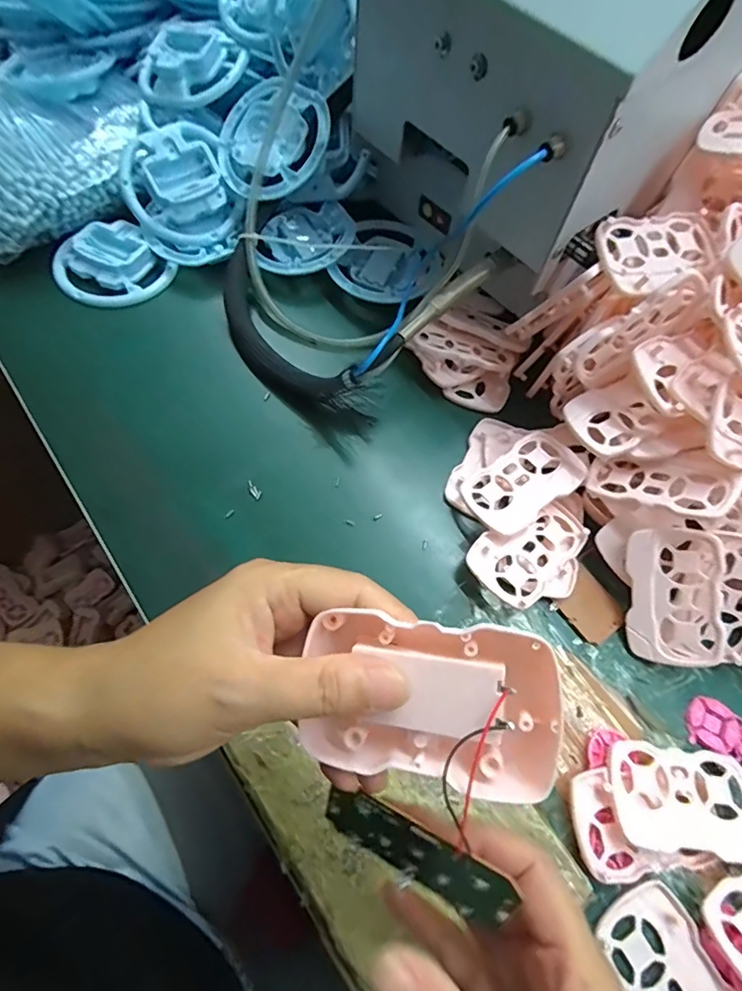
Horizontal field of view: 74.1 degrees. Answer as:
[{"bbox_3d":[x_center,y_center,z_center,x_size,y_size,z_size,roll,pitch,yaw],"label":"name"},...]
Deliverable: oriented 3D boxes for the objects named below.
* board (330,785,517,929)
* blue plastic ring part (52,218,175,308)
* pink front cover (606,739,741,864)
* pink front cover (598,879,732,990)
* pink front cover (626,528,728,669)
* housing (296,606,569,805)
[{"bbox_3d":[0.016,0.131,0.181,0.070,0.037,0.004,21,31,18],"label":"board"},{"bbox_3d":[-0.235,-0.204,0.441,0.090,0.033,0.084,0,67,-1],"label":"blue plastic ring part"},{"bbox_3d":[0.184,0.180,0.291,0.087,0.020,0.054,7,67,2],"label":"pink front cover"},{"bbox_3d":[0.162,0.261,0.256,0.053,0.008,0.089,-27,70,-12],"label":"pink front cover"},{"bbox_3d":[0.201,0.066,0.323,0.055,0.015,0.087,1,93,28],"label":"pink front cover"},{"bbox_3d":[0.021,0.071,0.174,0.089,0.021,0.055,5,90,16],"label":"housing"}]

